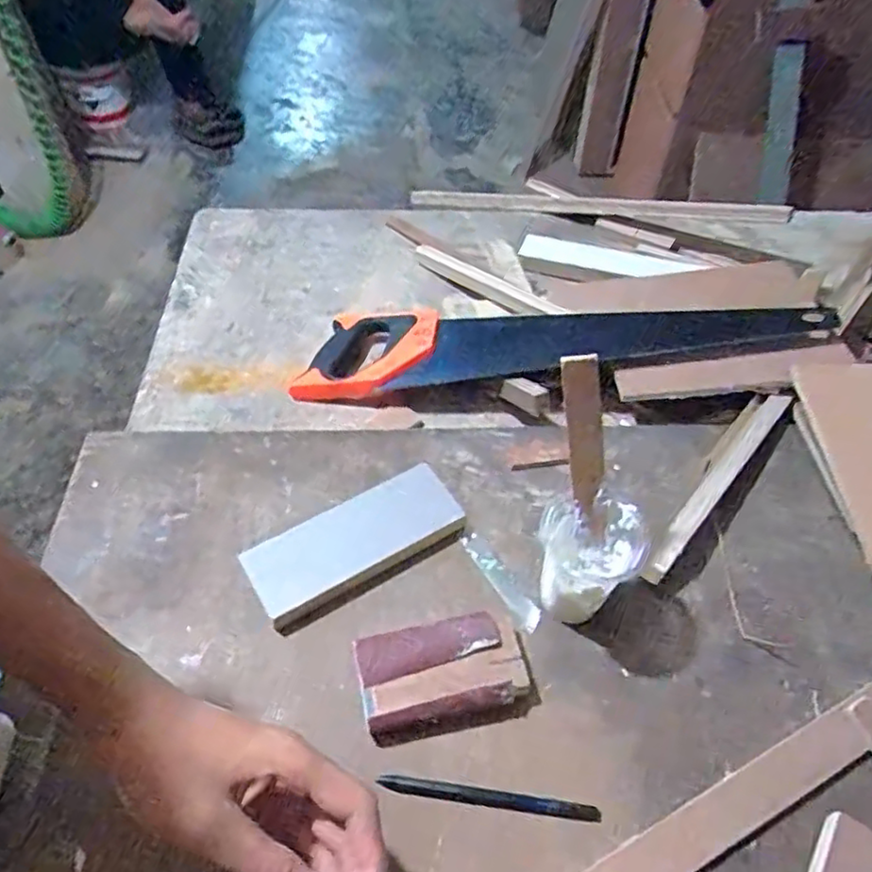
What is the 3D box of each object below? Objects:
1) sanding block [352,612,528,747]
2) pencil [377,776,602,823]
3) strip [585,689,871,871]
[{"bbox_3d":[0.005,0.165,0.472,0.110,0.030,0.067,-9,52,-10],"label":"sanding block"},{"bbox_3d":[0.034,0.229,0.431,0.138,0.009,0.010,7,51,3],"label":"pencil"},{"bbox_3d":[0.193,0.234,0.431,0.308,0.007,0.031,-21,55,-18],"label":"strip"}]

